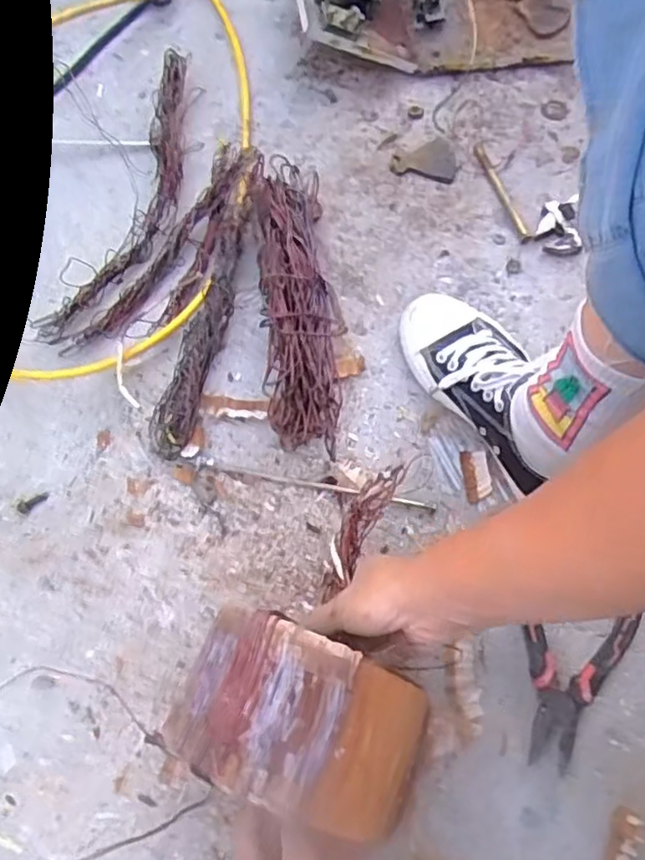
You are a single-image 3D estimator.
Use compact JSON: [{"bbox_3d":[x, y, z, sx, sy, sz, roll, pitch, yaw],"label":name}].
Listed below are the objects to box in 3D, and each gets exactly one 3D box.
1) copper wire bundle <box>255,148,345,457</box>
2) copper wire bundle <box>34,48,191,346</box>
[{"bbox_3d":[-0.026,-0.140,0.641,0.077,0.073,0.314,-3,69,-4],"label":"copper wire bundle"},{"bbox_3d":[-0.193,-0.259,0.690,0.085,0.042,0.387,16,69,4],"label":"copper wire bundle"}]

